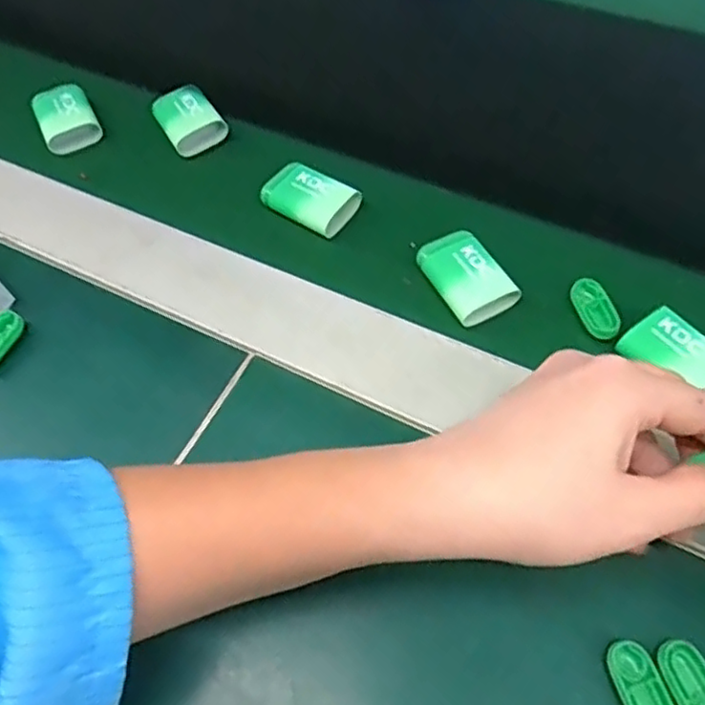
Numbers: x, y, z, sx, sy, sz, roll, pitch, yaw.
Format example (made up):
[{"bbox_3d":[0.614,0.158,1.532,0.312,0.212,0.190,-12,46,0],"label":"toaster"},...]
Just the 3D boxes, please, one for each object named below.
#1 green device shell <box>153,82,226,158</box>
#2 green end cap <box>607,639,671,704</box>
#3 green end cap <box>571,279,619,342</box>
[{"bbox_3d":[-0.107,-0.151,0.427,0.036,0.018,0.048,-33,62,-12],"label":"green device shell"},{"bbox_3d":[0.105,0.123,0.239,0.016,0.004,0.034,-17,60,-2],"label":"green end cap"},{"bbox_3d":[0.122,-0.022,0.332,0.017,0.005,0.035,-17,60,-2],"label":"green end cap"}]

